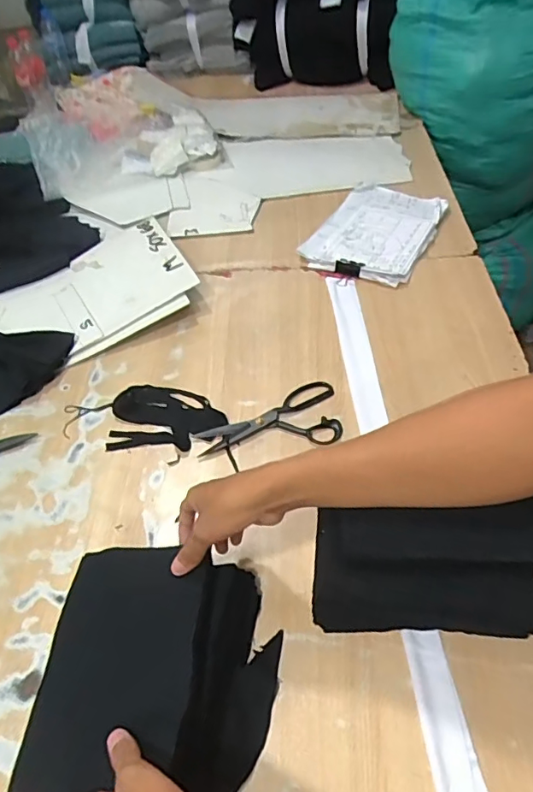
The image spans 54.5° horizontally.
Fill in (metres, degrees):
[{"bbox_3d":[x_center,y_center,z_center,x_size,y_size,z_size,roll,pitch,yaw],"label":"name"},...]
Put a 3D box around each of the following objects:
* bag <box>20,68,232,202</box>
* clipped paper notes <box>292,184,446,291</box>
[{"bbox_3d":[-0.416,-0.771,1.428,0.461,0.115,0.621,-18,50,-10],"label":"bag"},{"bbox_3d":[0.220,-0.338,1.062,0.225,0.027,0.332,20,54,20],"label":"clipped paper notes"}]

